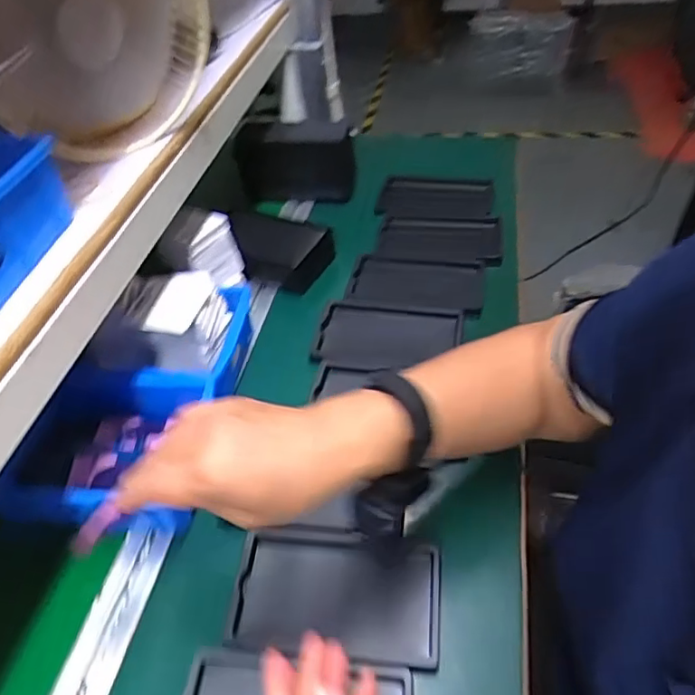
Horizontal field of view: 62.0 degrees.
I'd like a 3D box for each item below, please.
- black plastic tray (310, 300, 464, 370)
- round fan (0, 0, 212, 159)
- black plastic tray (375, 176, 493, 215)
[{"bbox_3d":[0.047,-0.013,0.652,0.159,0.016,0.095,2,47,9],"label":"black plastic tray"},{"bbox_3d":[-0.212,-0.265,0.478,0.198,0.183,0.066,-30,51,-20],"label":"round fan"},{"bbox_3d":[0.128,-0.223,0.851,0.161,0.013,0.098,6,48,13],"label":"black plastic tray"}]

